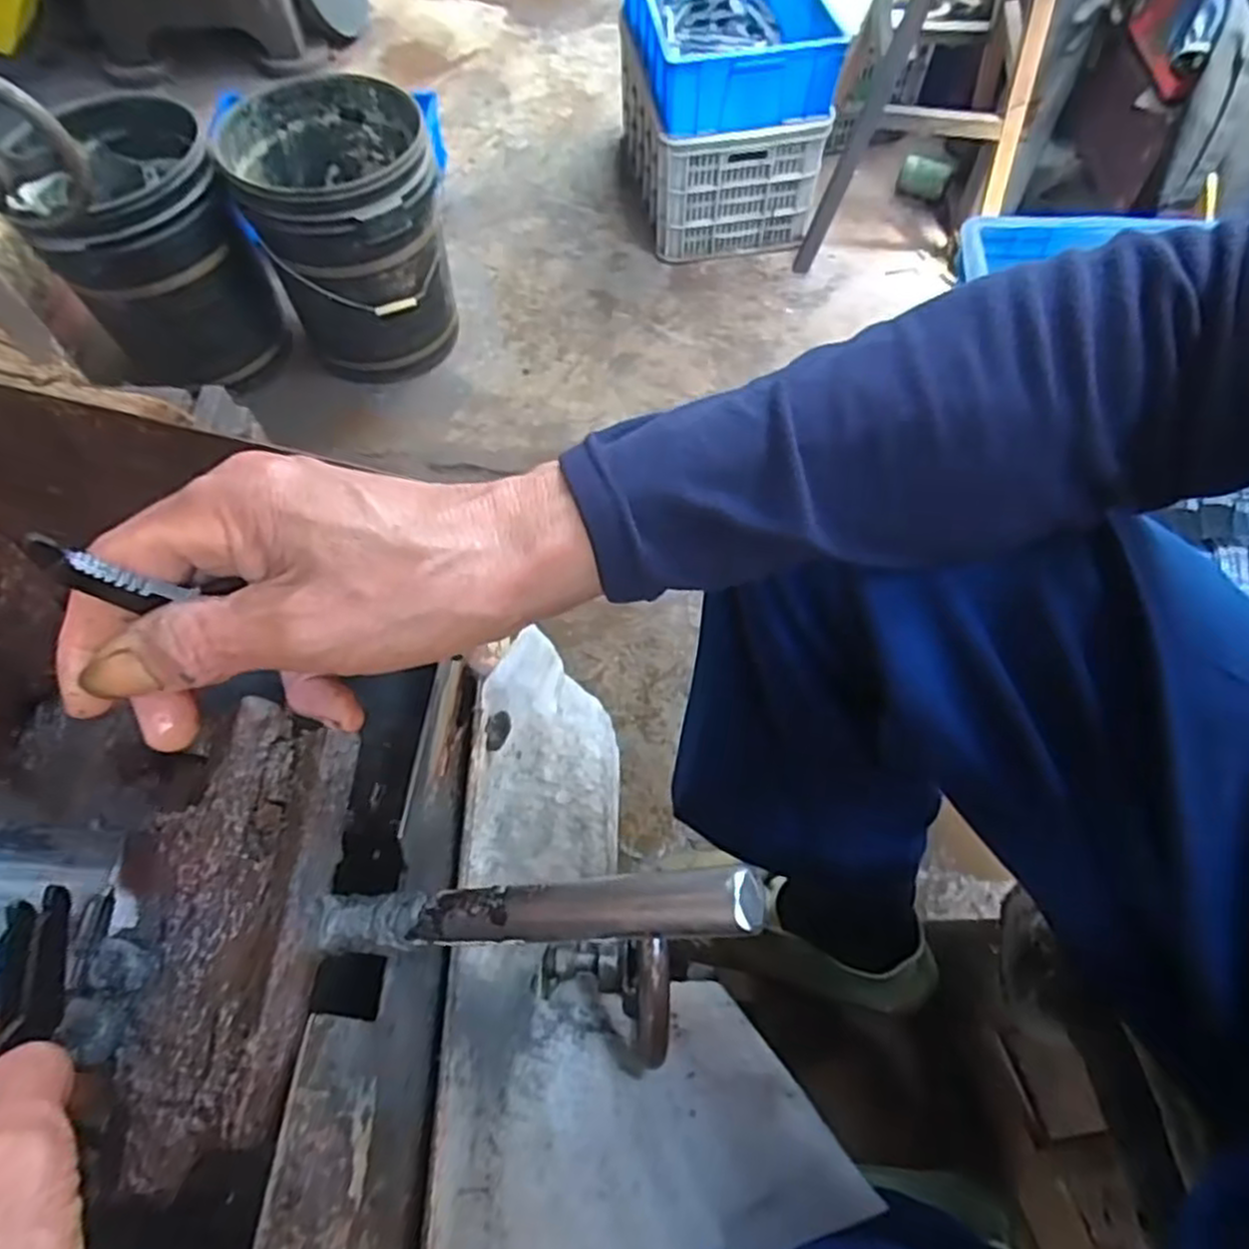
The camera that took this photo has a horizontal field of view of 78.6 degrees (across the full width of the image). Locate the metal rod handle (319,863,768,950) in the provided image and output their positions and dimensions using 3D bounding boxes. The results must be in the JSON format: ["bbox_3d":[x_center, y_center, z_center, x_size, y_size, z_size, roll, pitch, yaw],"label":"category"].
[{"bbox_3d":[-0.036,0.096,0.258,0.177,0.016,0.019,-15,57,30],"label":"metal rod handle"}]

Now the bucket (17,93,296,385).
[{"bbox_3d":[-0.868,-0.695,1.456,0.306,0.376,0.340,-26,65,-13],"label":"bucket"}]

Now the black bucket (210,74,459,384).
[{"bbox_3d":[-0.525,-0.733,1.494,0.352,0.419,0.370,-14,63,-7],"label":"black bucket"}]

